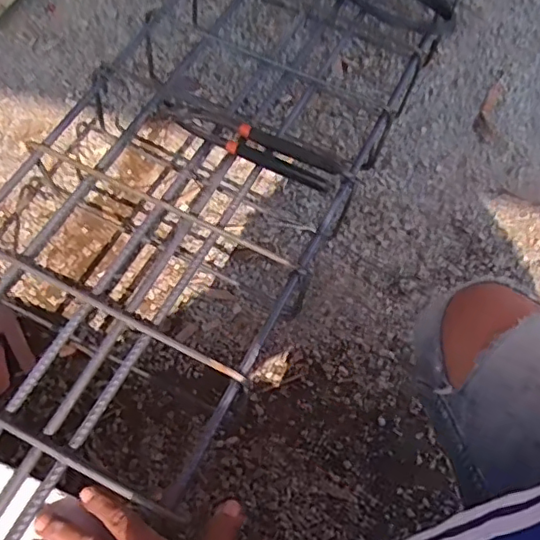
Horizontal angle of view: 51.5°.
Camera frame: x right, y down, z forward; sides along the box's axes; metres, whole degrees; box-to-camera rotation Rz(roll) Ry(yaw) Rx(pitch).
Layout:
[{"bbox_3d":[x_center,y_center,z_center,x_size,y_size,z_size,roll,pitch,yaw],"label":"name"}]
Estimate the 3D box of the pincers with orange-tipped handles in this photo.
[{"bbox_3d":[-0.024,-0.145,0.631,0.211,0.015,0.044,24,62,10],"label":"pincers with orange-tipped handles"}]

